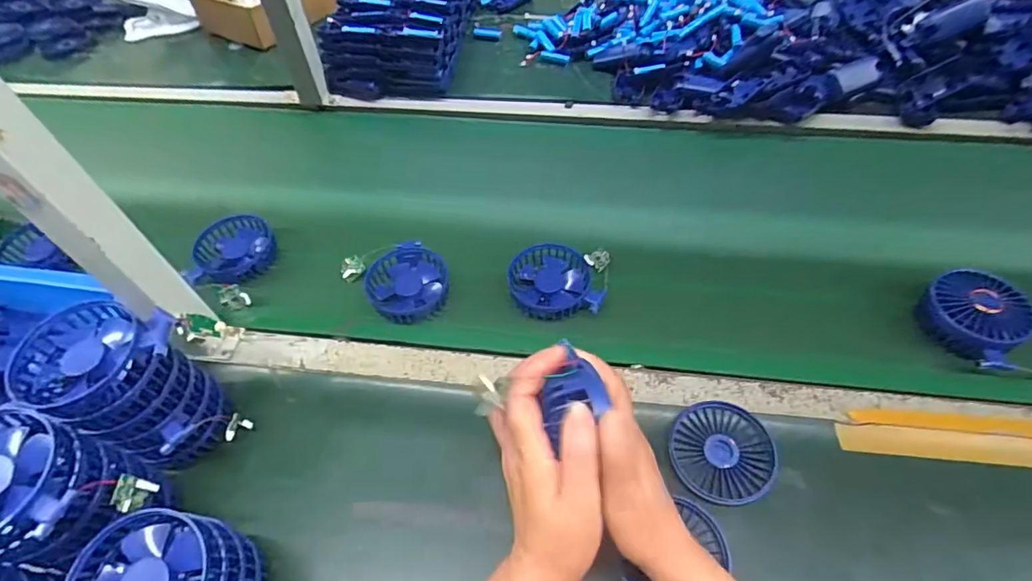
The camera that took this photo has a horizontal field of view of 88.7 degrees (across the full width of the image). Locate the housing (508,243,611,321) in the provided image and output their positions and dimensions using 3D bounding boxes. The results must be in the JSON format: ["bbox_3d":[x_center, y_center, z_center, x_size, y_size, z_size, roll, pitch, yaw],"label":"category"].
[{"bbox_3d":[0.047,-0.010,0.580,0.107,0.022,0.090,1,52,4],"label":"housing"}]

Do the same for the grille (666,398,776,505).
[{"bbox_3d":[0.183,0.142,0.470,0.086,0.009,0.089,-2,52,2],"label":"grille"}]

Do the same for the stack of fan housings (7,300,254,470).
[{"bbox_3d":[-0.315,0.086,0.447,0.104,0.145,0.092,15,54,15],"label":"stack of fan housings"}]

